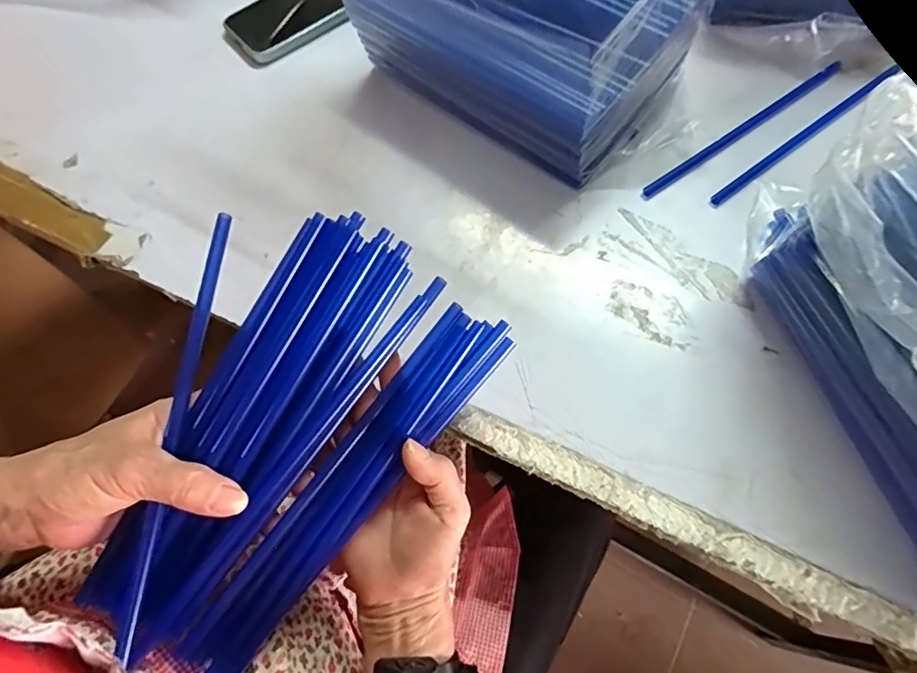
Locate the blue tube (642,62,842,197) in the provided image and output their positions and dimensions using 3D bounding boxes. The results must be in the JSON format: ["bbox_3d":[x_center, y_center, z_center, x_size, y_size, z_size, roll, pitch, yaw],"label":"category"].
[{"bbox_3d":[0.260,-0.189,0.456,0.244,0.007,0.010,-34,71,-11],"label":"blue tube"}]

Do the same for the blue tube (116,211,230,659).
[{"bbox_3d":[-0.158,0.046,0.283,0.010,0.012,0.246,5,77,4],"label":"blue tube"}]

